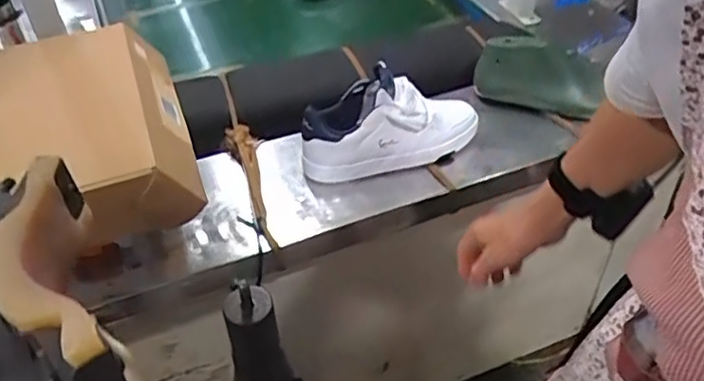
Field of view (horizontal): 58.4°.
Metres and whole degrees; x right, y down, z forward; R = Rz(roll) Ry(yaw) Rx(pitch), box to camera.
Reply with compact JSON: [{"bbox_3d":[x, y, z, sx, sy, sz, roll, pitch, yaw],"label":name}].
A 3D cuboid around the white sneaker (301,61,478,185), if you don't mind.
[{"bbox_3d":[0.062,-0.111,0.964,0.282,0.131,0.103,-13,43,-12],"label":"white sneaker"}]

